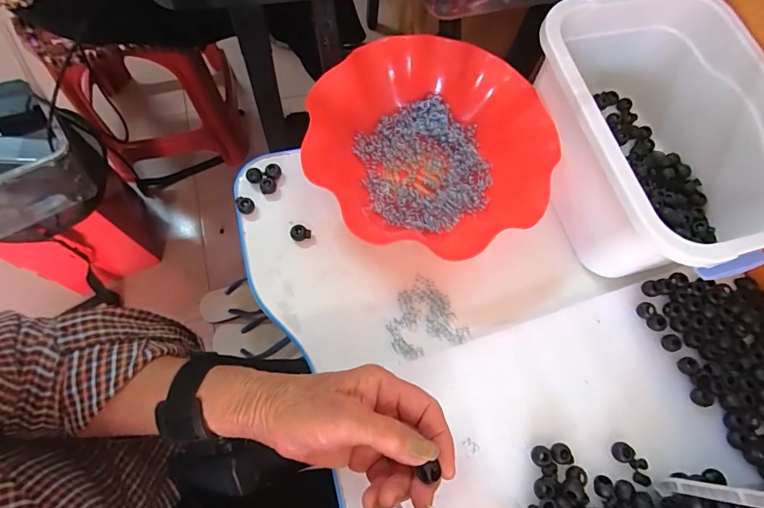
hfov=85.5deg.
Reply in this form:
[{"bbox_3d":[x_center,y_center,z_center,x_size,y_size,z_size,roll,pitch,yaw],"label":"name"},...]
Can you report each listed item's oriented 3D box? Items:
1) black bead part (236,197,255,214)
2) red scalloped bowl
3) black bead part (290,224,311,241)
[{"bbox_3d":[-0.133,-0.048,0.402,0.015,0.014,0.016,0,71,0],"label":"black bead part"},{"bbox_3d":[0.049,-0.103,0.398,0.209,0.055,0.219,0,71,0],"label":"red scalloped bowl"},{"bbox_3d":[-0.078,-0.021,0.397,0.018,0.010,0.014,-11,72,-4],"label":"black bead part"}]

